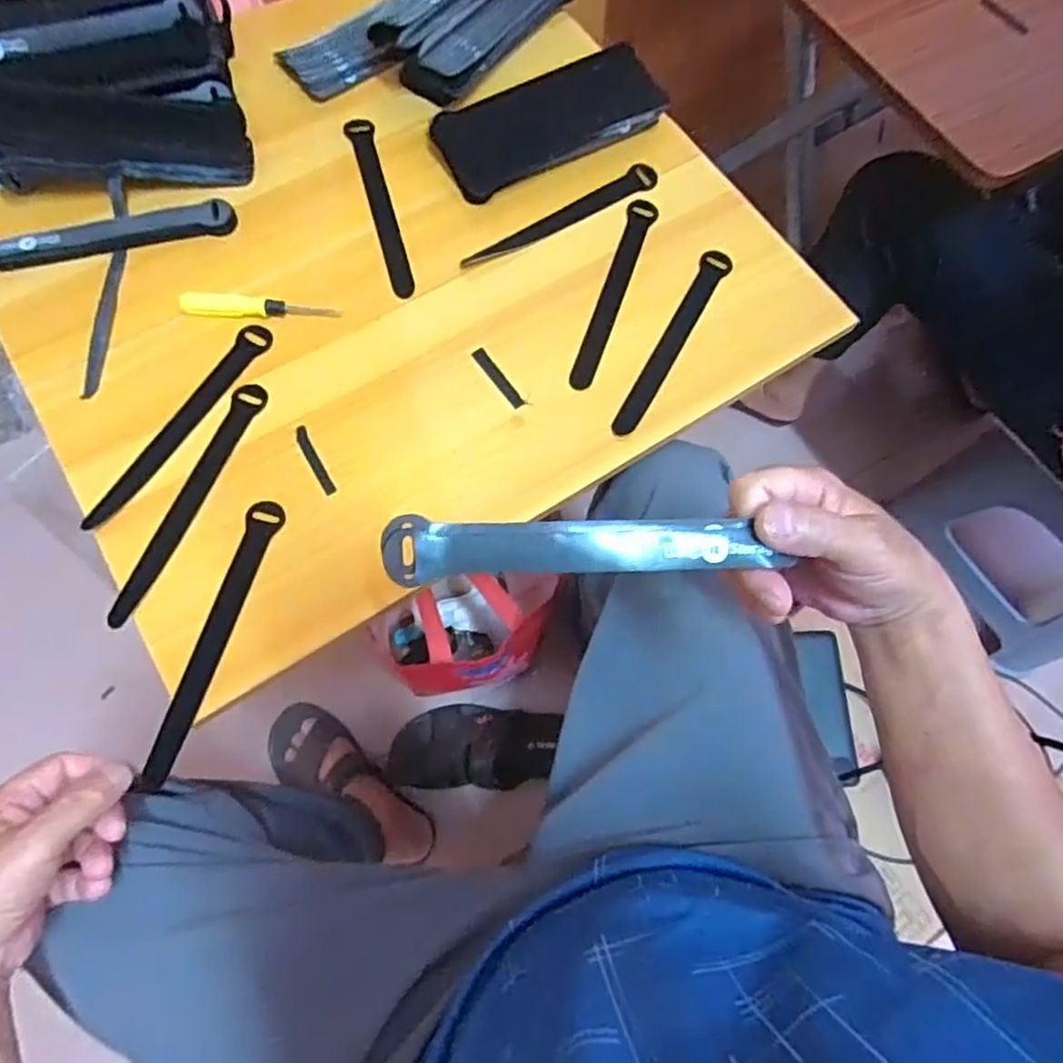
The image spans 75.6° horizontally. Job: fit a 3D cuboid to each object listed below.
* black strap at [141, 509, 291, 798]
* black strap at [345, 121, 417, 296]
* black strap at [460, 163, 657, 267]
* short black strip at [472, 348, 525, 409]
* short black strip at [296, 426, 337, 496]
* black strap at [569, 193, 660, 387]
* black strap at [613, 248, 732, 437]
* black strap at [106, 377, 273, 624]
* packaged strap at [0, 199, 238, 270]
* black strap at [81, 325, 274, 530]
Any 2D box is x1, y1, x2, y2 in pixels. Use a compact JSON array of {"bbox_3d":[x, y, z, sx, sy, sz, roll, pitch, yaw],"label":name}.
[{"bbox_3d":[-0.214,0.071,0.466,0.021,0.009,0.197,15,70,3],"label":"black strap"},{"bbox_3d":[-0.129,-0.282,0.588,0.022,0.004,0.191,-15,73,-7],"label":"black strap"},{"bbox_3d":[0.026,-0.274,0.599,0.194,0.010,0.023,-30,75,-12],"label":"black strap"},{"bbox_3d":[-0.026,-0.122,0.540,0.011,0.004,0.060,-34,76,-13],"label":"short black strip"},{"bbox_3d":[-0.163,-0.054,0.515,0.009,0.004,0.061,-27,74,-11],"label":"short black strip"},{"bbox_3d":[0.070,-0.202,0.575,0.023,0.004,0.196,18,71,4],"label":"black strap"},{"bbox_3d":[0.116,-0.158,0.559,0.025,0.004,0.196,29,73,7],"label":"black strap"},{"bbox_3d":[-0.247,-0.023,0.501,0.025,0.009,0.197,18,69,5],"label":"black strap"},{"bbox_3d":[-0.345,-0.245,0.559,0.197,0.021,0.028,-14,72,-7],"label":"packaged strap"},{"bbox_3d":[-0.263,-0.082,0.516,0.029,0.011,0.193,30,73,7],"label":"black strap"}]

